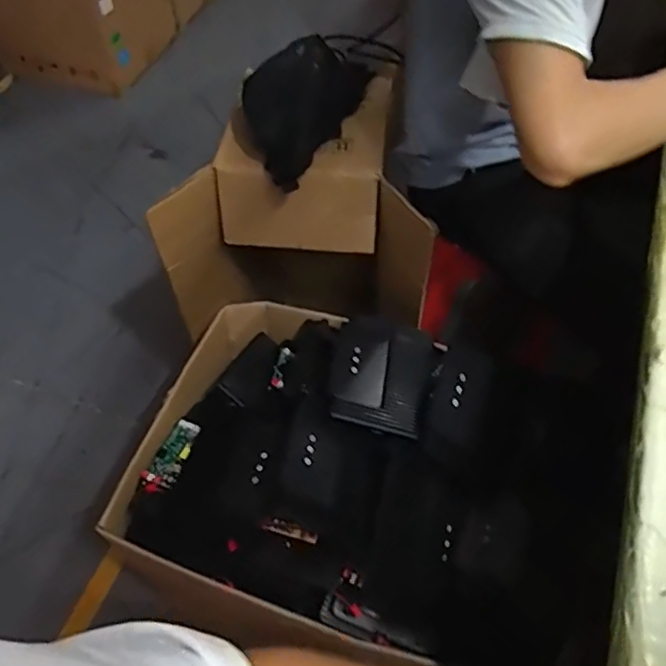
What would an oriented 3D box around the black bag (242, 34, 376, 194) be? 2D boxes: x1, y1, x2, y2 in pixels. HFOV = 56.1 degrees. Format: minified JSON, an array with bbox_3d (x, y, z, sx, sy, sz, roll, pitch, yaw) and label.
[{"bbox_3d":[-0.039,-0.376,0.998,0.139,0.095,0.326,23,58,16],"label":"black bag"}]

